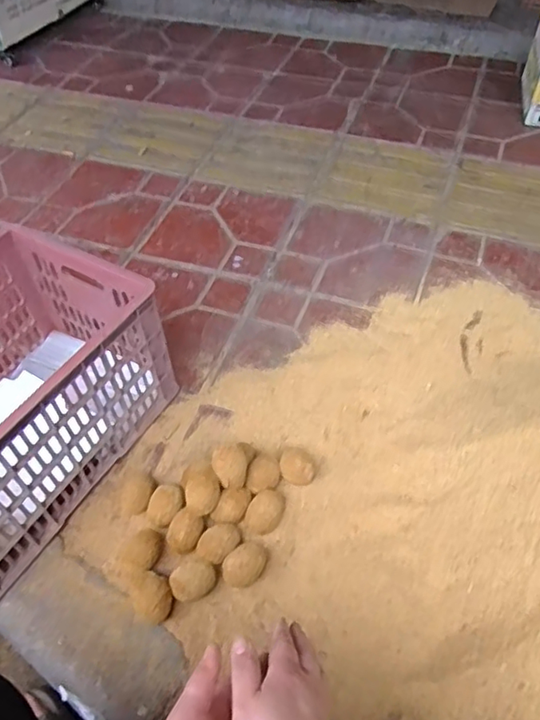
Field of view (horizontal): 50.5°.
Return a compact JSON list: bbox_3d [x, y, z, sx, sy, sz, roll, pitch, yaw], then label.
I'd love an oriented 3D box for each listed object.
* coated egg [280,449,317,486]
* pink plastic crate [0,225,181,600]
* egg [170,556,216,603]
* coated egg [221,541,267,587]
[{"bbox_3d":[0.042,0.164,0.860,0.052,0.045,0.053,1,49,-1],"label":"coated egg"},{"bbox_3d":[-0.393,0.060,0.836,0.298,0.244,0.467,26,56,20],"label":"pink plastic crate"},{"bbox_3d":[-0.102,0.295,0.762,0.060,0.044,0.046,-29,56,-20],"label":"egg"},{"bbox_3d":[-0.033,0.276,0.769,0.046,0.046,0.065,36,60,26],"label":"coated egg"}]

